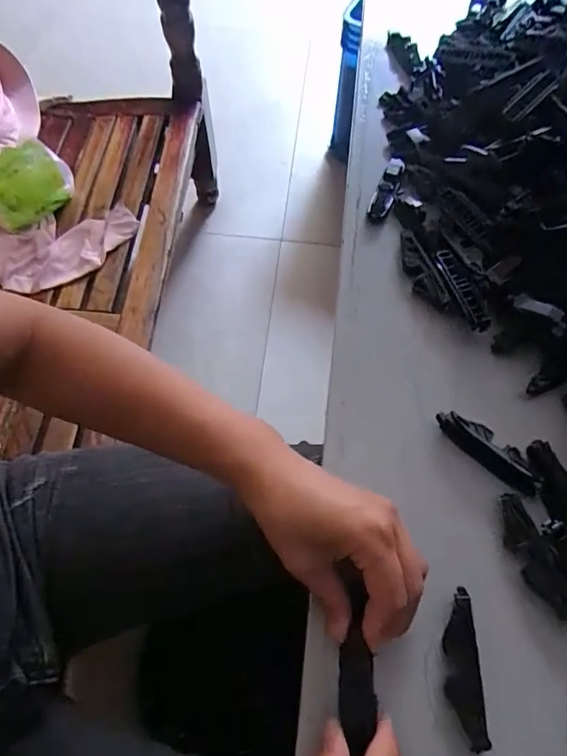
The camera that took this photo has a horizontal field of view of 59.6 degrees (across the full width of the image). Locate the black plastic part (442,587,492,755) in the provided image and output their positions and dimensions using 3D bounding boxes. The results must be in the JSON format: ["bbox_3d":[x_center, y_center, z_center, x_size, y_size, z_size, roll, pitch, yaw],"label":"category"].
[{"bbox_3d":[0.104,0.168,0.290,0.018,0.012,0.080,1,63,-1],"label":"black plastic part"}]

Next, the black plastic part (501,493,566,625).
[{"bbox_3d":[0.161,0.115,0.316,0.020,0.011,0.080,-19,65,-10],"label":"black plastic part"}]

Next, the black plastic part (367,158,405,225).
[{"bbox_3d":[0.094,-0.171,0.448,0.020,0.010,0.080,20,65,9],"label":"black plastic part"}]

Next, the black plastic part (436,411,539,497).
[{"bbox_3d":[0.144,0.049,0.348,0.076,0.010,0.025,42,70,18],"label":"black plastic part"}]

